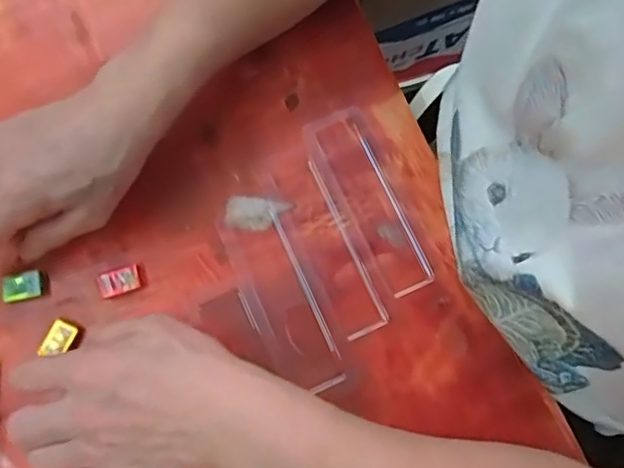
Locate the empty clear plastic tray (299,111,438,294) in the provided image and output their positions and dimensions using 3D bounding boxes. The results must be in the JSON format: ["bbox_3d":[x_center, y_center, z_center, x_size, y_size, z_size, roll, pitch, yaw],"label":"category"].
[{"bbox_3d":[0.038,-0.022,0.387,0.042,0.008,0.130,-22,78,-5],"label":"empty clear plastic tray"}]

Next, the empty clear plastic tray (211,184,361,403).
[{"bbox_3d":[-0.018,0.039,0.375,0.050,0.009,0.140,-21,78,-5],"label":"empty clear plastic tray"}]

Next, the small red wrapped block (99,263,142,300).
[{"bbox_3d":[-0.125,0.031,0.376,0.025,0.007,0.016,-21,78,-5],"label":"small red wrapped block"}]

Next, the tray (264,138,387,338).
[{"bbox_3d":[0.010,0.003,0.381,0.033,0.006,0.132,-24,78,-6],"label":"tray"}]

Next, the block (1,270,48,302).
[{"bbox_3d":[-0.188,0.034,0.374,0.026,0.010,0.017,-12,77,-3],"label":"block"}]

